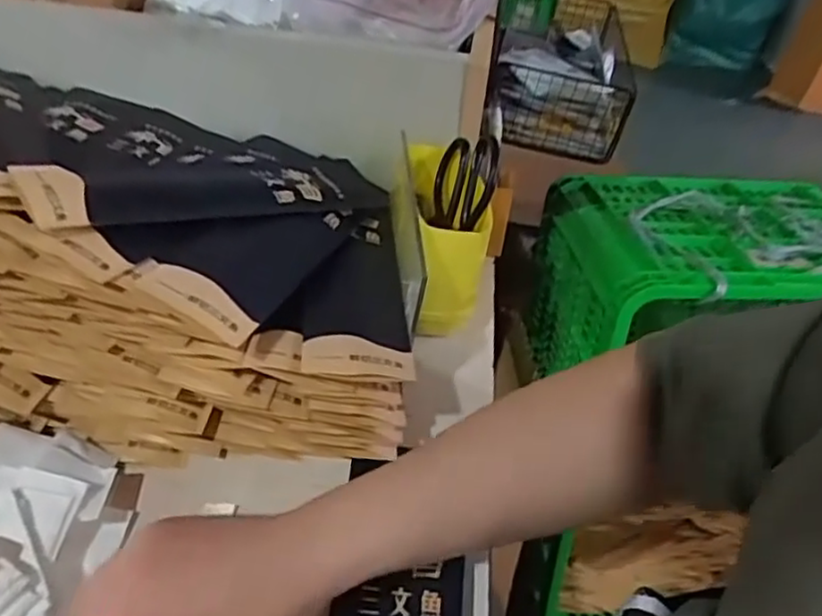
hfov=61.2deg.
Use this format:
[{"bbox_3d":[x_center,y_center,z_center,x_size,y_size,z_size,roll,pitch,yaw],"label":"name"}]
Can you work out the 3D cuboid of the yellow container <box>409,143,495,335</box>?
[{"bbox_3d":[0.030,-0.059,0.615,0.058,0.114,0.147,1,42,-5],"label":"yellow container"}]

